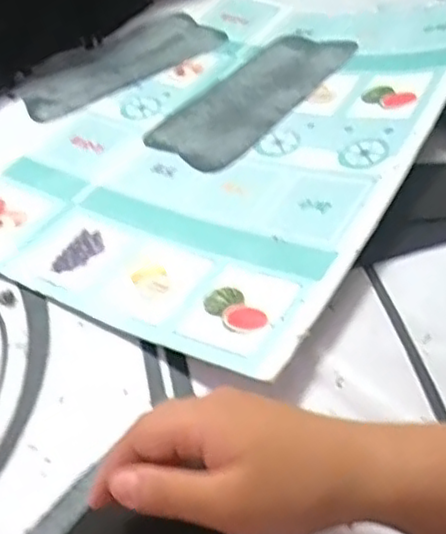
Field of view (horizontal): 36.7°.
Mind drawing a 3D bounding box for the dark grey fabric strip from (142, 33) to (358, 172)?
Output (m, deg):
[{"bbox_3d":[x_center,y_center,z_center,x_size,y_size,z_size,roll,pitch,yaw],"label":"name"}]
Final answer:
[{"bbox_3d":[0.032,-0.170,0.647,0.101,0.010,0.234,28,54,30],"label":"dark grey fabric strip"}]

